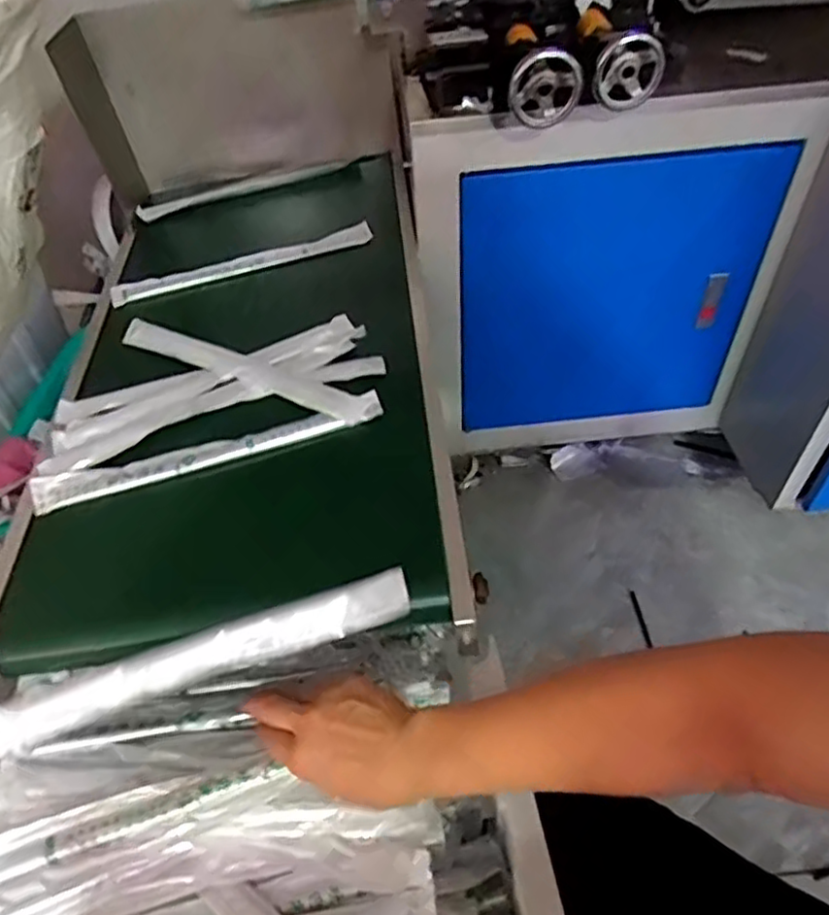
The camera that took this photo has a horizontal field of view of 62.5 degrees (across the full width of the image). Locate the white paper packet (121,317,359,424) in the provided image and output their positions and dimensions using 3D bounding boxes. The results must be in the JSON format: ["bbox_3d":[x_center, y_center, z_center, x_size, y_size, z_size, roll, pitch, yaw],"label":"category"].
[{"bbox_3d":[-0.167,-0.086,0.627,0.283,0.015,0.030,23,54,22],"label":"white paper packet"}]

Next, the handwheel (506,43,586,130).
[{"bbox_3d":[0.119,-0.337,0.622,0.066,0.066,0.028,1,49,5],"label":"handwheel"}]

